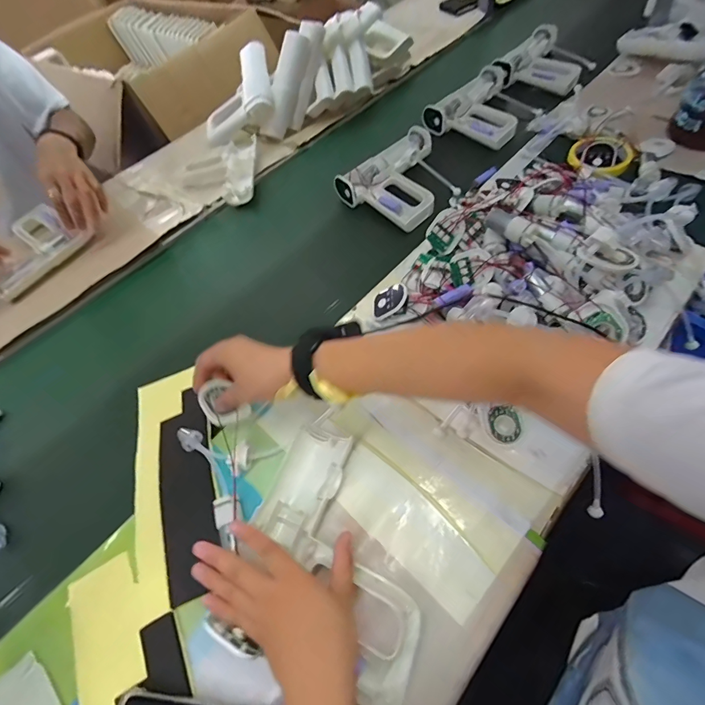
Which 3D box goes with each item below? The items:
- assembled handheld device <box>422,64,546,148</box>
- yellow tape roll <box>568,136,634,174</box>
[{"bbox_3d":[0.300,-0.520,0.818,0.198,0.073,0.243,36,69,28],"label":"assembled handheld device"},{"bbox_3d":[0.412,-0.328,0.625,0.094,0.028,0.095,-5,56,7],"label":"yellow tape roll"}]

